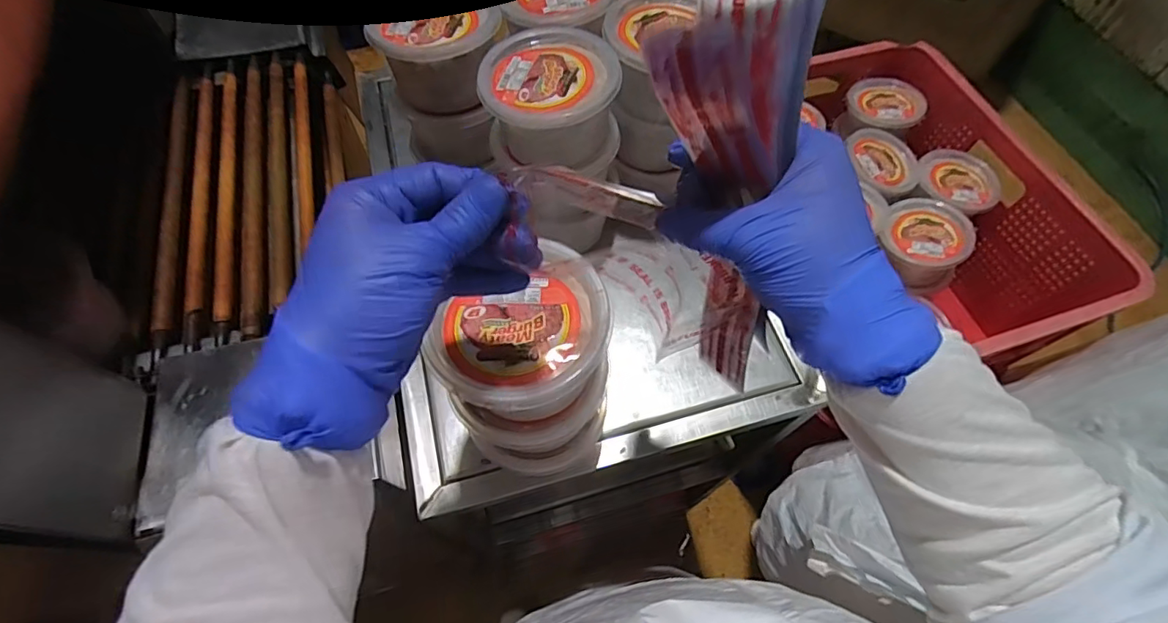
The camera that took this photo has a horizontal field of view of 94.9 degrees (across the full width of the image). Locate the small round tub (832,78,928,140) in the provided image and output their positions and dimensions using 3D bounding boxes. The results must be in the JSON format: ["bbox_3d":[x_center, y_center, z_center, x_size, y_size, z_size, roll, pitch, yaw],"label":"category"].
[{"bbox_3d":[0.495,-0.330,0.905,0.117,0.066,0.107,1,61,-2],"label":"small round tub"}]

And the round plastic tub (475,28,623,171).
[{"bbox_3d":[-0.029,-0.189,0.482,0.119,0.069,0.111,1,61,-2],"label":"round plastic tub"}]

